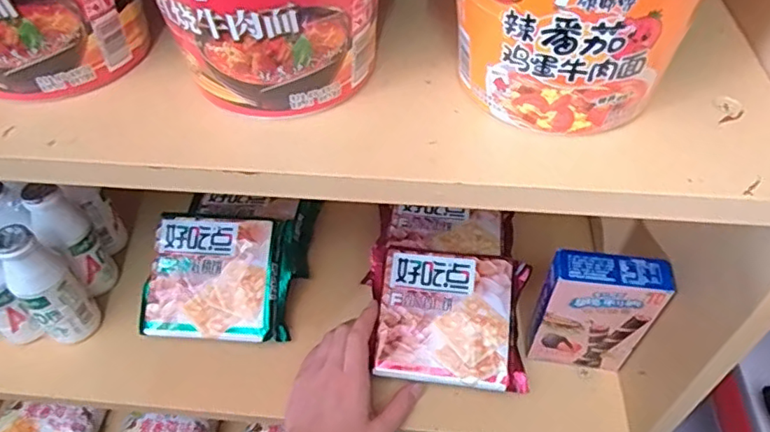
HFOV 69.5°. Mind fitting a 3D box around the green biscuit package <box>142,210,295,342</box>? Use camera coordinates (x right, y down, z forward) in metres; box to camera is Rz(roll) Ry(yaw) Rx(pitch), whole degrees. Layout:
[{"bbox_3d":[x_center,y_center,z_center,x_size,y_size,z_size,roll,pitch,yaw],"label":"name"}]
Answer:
[{"bbox_3d":[-0.169,0.062,0.561,0.137,0.026,0.119,2,80,2],"label":"green biscuit package"}]

